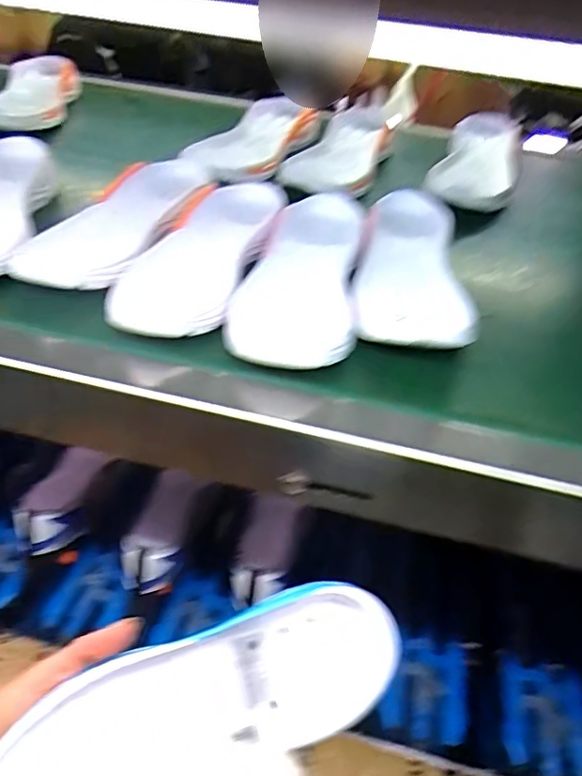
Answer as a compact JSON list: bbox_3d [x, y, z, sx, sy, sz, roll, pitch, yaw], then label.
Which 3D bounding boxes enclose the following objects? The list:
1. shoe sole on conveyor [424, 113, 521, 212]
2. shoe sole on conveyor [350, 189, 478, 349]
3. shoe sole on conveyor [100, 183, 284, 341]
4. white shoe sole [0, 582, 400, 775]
[{"bbox_3d":[0.242,-0.292,0.723,0.104,0.047,0.260,20,45,13],"label":"shoe sole on conveyor"},{"bbox_3d":[0.117,-0.110,0.514,0.106,0.033,0.241,13,43,6],"label":"shoe sole on conveyor"},{"bbox_3d":[-0.079,-0.121,0.516,0.101,0.044,0.247,16,44,9],"label":"shoe sole on conveyor"},{"bbox_3d":[-0.049,0.176,0.300,0.231,0.028,0.082,-18,67,-25],"label":"white shoe sole"}]

